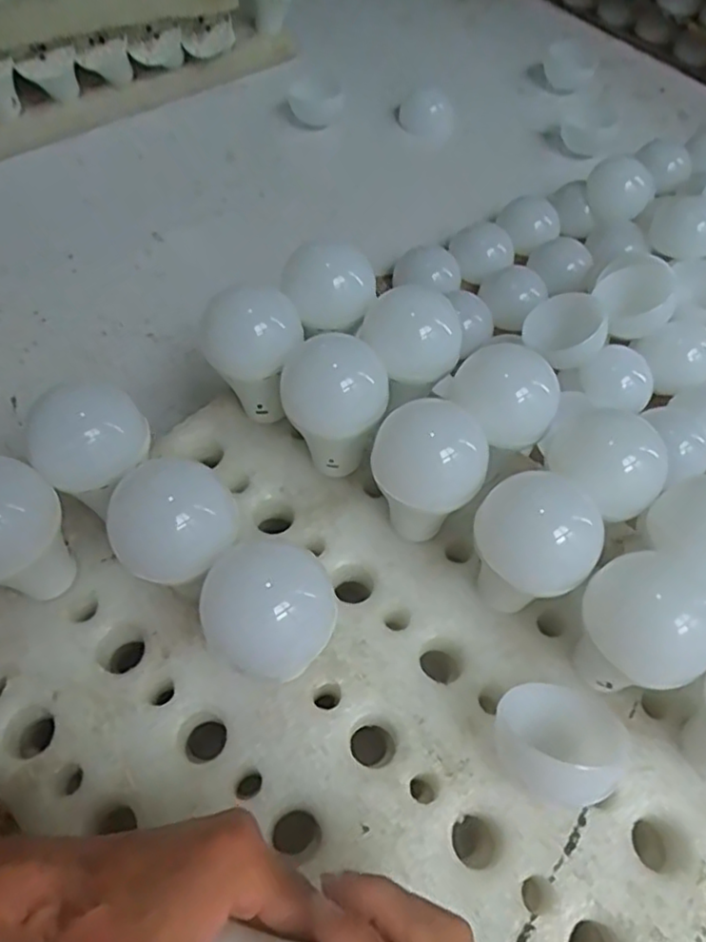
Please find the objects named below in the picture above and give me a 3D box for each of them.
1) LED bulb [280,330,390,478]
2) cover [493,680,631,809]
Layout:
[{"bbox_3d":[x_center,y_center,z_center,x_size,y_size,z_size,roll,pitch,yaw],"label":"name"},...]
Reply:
[{"bbox_3d":[-0.012,-0.039,0.426,0.065,0.095,0.060,2,57,-1],"label":"LED bulb"},{"bbox_3d":[0.107,0.137,0.346,0.061,0.045,0.061,39,64,21],"label":"cover"}]

